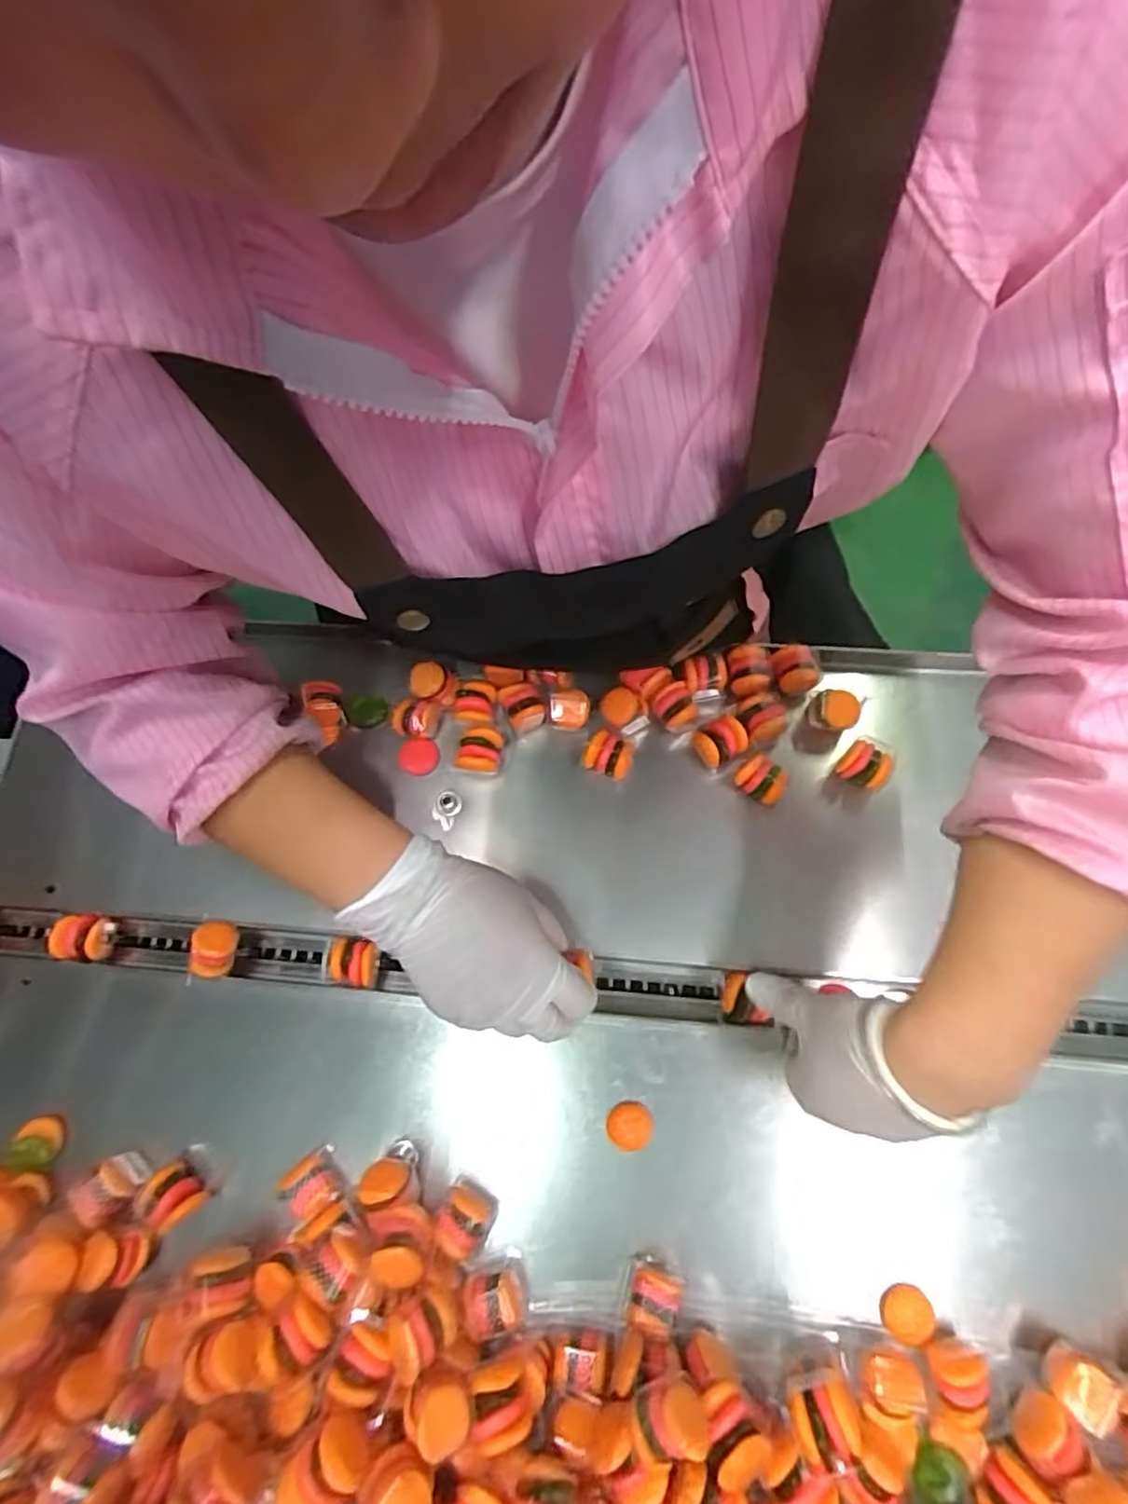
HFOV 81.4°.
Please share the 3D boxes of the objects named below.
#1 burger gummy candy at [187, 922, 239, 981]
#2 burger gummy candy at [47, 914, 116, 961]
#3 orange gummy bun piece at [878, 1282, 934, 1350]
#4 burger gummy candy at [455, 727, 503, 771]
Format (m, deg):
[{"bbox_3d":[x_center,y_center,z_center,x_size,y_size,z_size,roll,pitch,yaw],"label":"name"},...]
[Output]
[{"bbox_3d":[-0.241,0.136,0.453,0.026,0.024,0.036,-8,74,-3],"label":"burger gummy candy"},{"bbox_3d":[-0.351,0.136,0.481,0.032,0.033,0.031,2,74,0],"label":"burger gummy candy"},{"bbox_3d":[0.197,0.324,0.378,0.028,0.009,0.028,-5,52,6],"label":"orange gummy bun piece"},{"bbox_3d":[-0.061,0.001,0.481,0.029,0.030,0.031,3,74,1],"label":"burger gummy candy"}]

